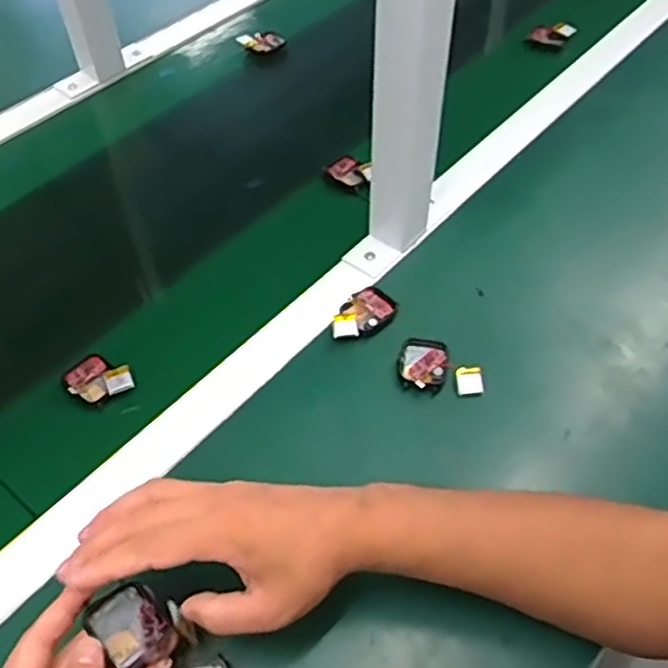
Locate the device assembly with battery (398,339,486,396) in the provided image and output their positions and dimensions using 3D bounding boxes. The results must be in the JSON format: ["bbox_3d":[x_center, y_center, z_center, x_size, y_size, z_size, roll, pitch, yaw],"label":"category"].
[{"bbox_3d":[0.086,0.026,0.561,0.069,0.008,0.045,11,53,9],"label":"device assembly with battery"}]

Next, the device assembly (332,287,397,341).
[{"bbox_3d":[0.023,-0.015,0.594,0.058,0.011,0.036,-34,59,-22],"label":"device assembly"}]

